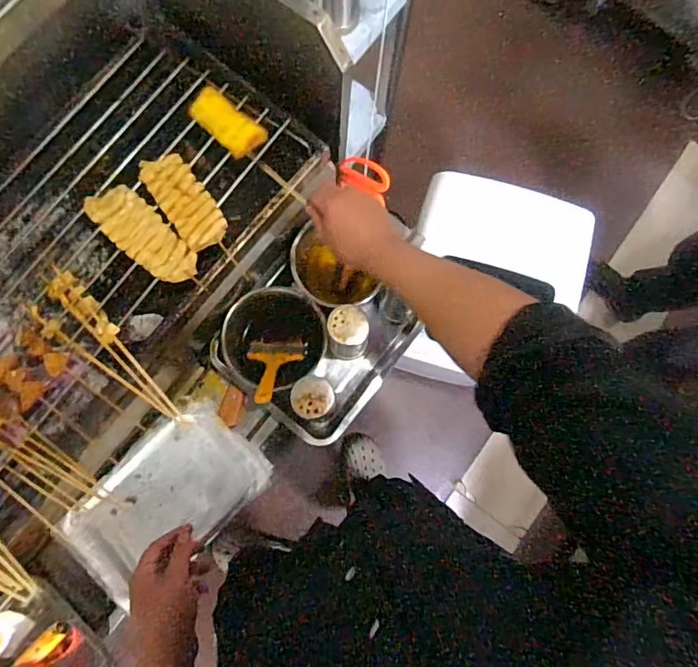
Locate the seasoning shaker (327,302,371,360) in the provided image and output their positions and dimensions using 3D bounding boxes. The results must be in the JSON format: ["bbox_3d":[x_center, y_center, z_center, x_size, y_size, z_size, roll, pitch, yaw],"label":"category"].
[{"bbox_3d":[-0.002,0.004,0.805,0.070,0.144,0.078,-7,81,-3],"label":"seasoning shaker"}]

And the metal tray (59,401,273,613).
[{"bbox_3d":[-0.285,0.256,0.801,0.312,0.030,0.186,-44,85,-8],"label":"metal tray"}]

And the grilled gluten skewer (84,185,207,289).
[{"bbox_3d":[-0.272,-0.128,0.673,0.067,0.024,0.186,-43,85,-8],"label":"grilled gluten skewer"}]

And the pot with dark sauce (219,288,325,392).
[{"bbox_3d":[-0.125,0.007,0.839,0.161,0.133,0.146,-32,83,-6],"label":"pot with dark sauce"}]

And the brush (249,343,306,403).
[{"bbox_3d":[-0.122,0.049,0.808,0.096,0.196,0.030,2,111,-2],"label":"brush"}]

